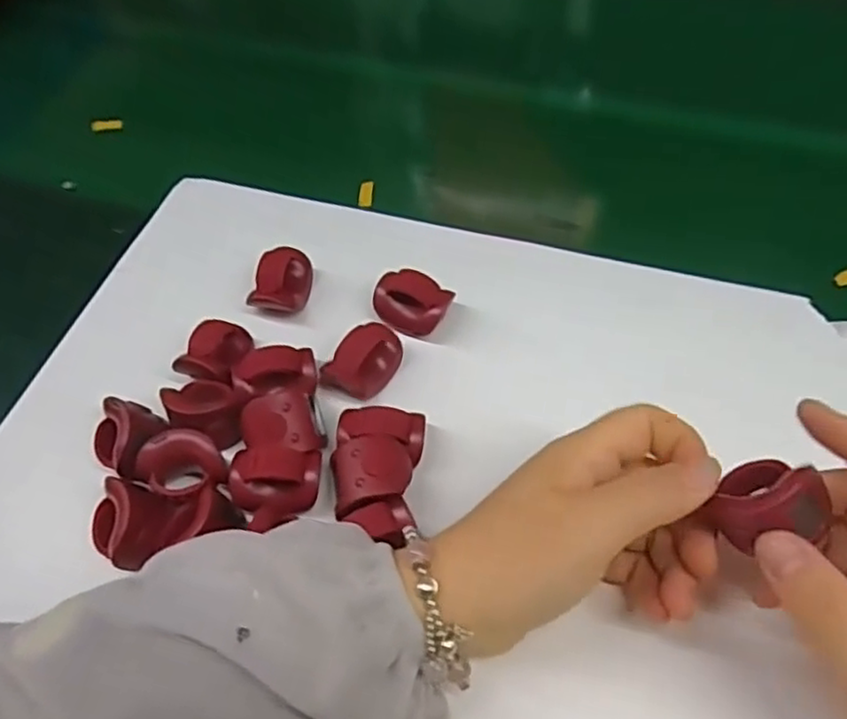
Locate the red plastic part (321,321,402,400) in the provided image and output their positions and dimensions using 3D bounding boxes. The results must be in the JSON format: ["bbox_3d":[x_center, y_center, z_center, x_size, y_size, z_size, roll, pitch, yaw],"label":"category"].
[{"bbox_3d":[-0.029,0.001,0.349,0.023,0.023,0.045,28,62,20],"label":"red plastic part"}]

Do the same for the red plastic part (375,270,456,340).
[{"bbox_3d":[-0.007,-0.031,0.368,0.039,0.019,0.027,21,59,17],"label":"red plastic part"}]

